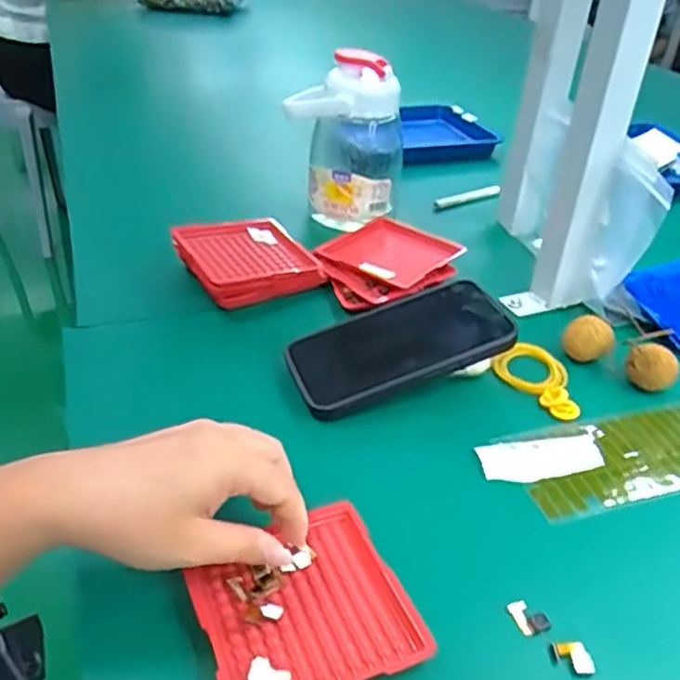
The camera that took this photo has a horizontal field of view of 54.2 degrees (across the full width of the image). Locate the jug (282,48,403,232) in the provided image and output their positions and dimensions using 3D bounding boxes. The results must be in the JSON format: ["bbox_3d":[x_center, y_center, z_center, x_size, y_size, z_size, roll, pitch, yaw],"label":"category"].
[{"bbox_3d":[0.005,-0.197,0.658,0.110,0.149,0.077,7,35,3],"label":"jug"}]

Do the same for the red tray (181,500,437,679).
[{"bbox_3d":[-0.019,0.133,0.332,0.099,0.008,0.096,-10,36,-24],"label":"red tray"}]

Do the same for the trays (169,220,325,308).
[{"bbox_3d":[-0.077,-0.071,0.580,0.110,0.026,0.101,-14,40,-25],"label":"trays"}]

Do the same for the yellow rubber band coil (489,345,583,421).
[{"bbox_3d":[0.157,0.028,0.502,0.053,0.013,0.072,-23,44,-34],"label":"yellow rubber band coil"}]

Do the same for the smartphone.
[{"bbox_3d":[0.042,0.004,0.483,0.156,0.011,0.085,-23,42,-11],"label":"smartphone"}]

